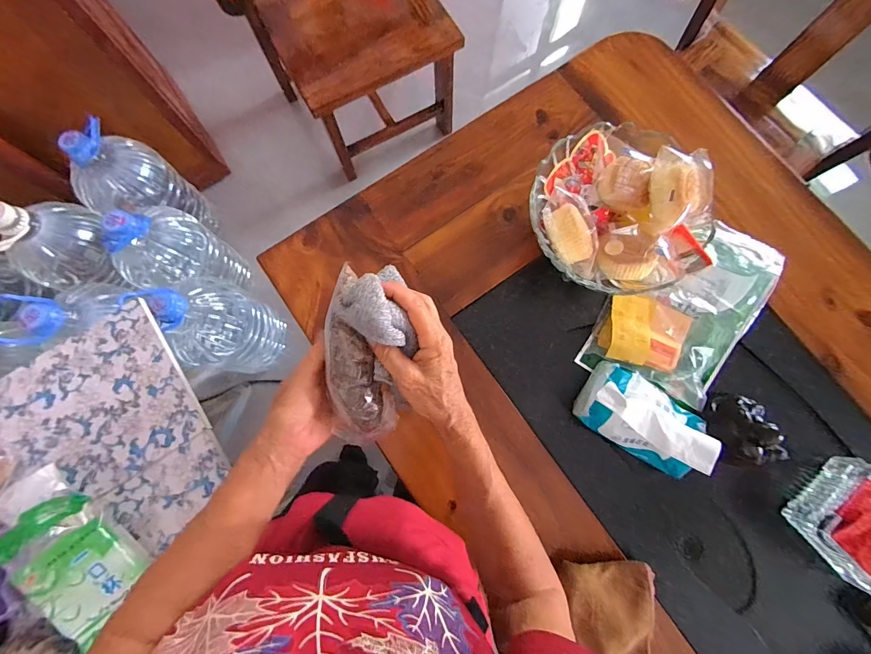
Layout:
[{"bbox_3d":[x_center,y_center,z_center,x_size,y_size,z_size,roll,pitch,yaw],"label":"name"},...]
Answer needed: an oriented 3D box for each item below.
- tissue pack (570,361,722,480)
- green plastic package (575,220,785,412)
[{"bbox_3d":[0.272,0.118,0.503,0.148,0.093,0.089,31,81,6],"label":"tissue pack"},{"bbox_3d":[0.354,-0.025,0.551,0.174,0.053,0.263,31,81,6],"label":"green plastic package"}]

